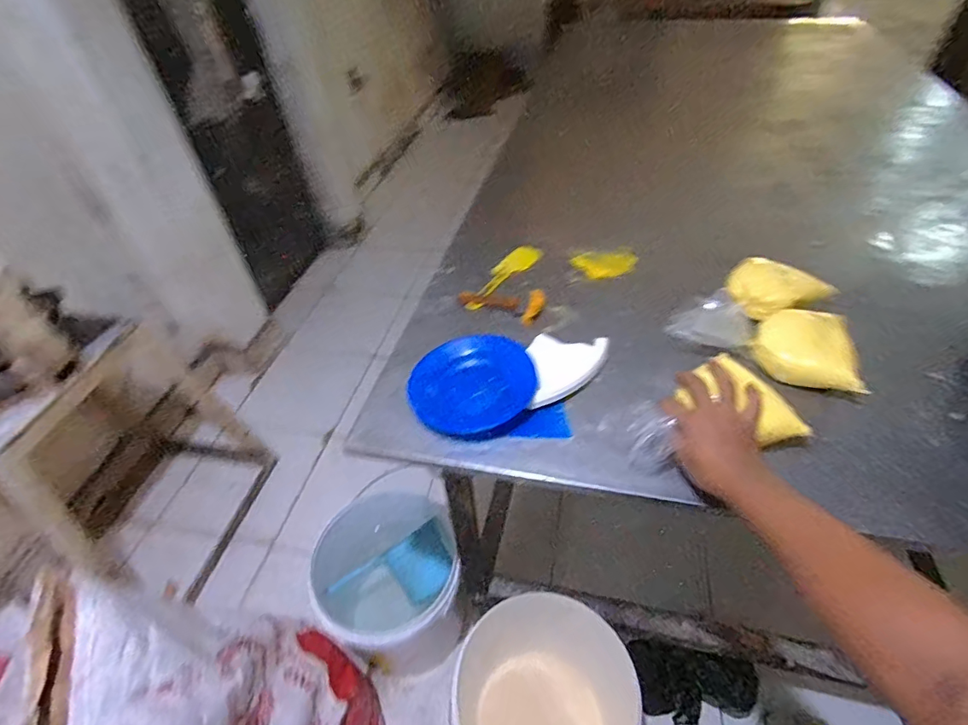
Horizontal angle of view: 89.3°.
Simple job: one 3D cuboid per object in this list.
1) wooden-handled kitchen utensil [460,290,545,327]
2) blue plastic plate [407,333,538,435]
[{"bbox_3d":[0.026,-0.094,0.776,0.137,0.028,0.059,8,46,13],"label":"wooden-handled kitchen utensil"},{"bbox_3d":[-0.017,0.025,0.641,0.160,0.025,0.132,-12,62,-6],"label":"blue plastic plate"}]

